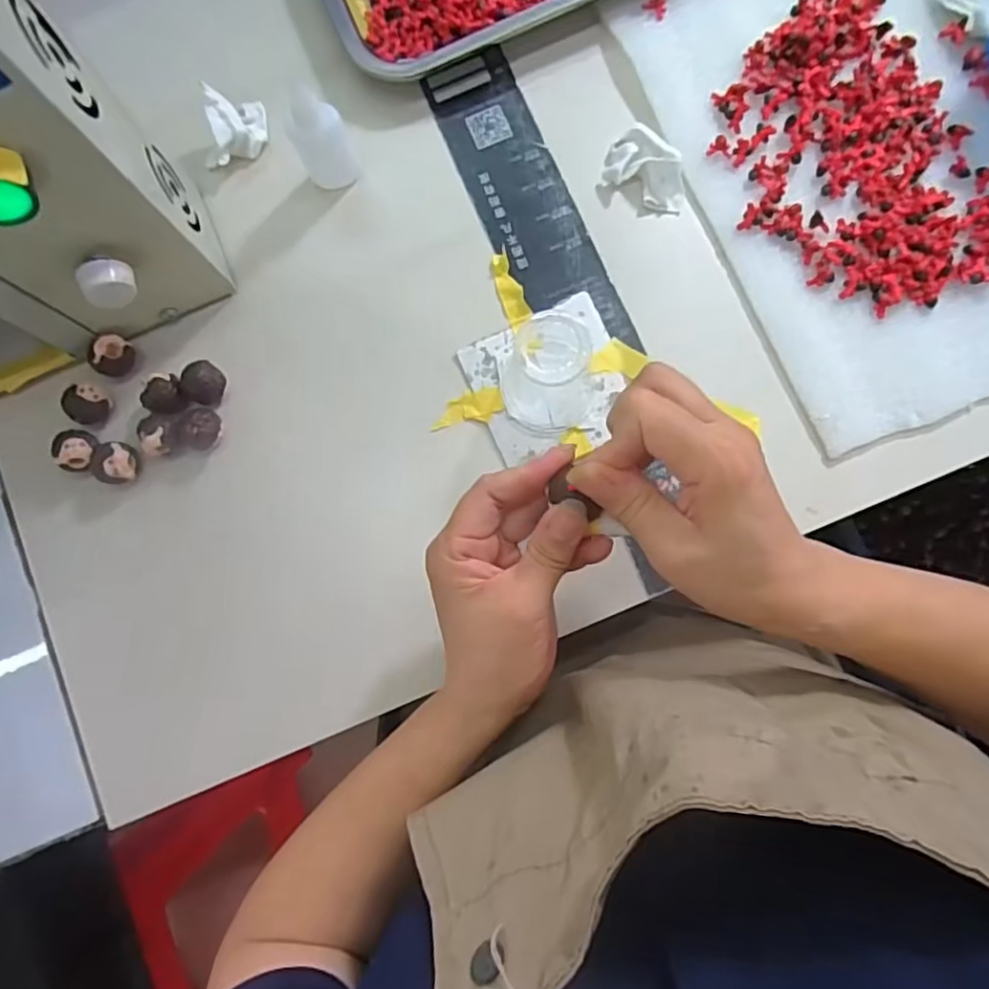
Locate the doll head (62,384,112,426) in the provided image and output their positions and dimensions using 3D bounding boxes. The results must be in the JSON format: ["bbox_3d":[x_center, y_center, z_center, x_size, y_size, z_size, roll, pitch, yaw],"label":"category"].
[{"bbox_3d":[-0.251,-0.055,0.384,0.019,0.023,0.024,20,85,6],"label":"doll head"}]

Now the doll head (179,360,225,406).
[{"bbox_3d":[-0.179,-0.069,0.381,0.023,0.020,0.025,-1,83,4],"label":"doll head"}]

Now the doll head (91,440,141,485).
[{"bbox_3d":[-0.229,-0.018,0.376,0.020,0.021,0.024,-8,82,3],"label":"doll head"}]

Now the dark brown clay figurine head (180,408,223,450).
[{"bbox_3d":[-0.176,-0.039,0.375,0.019,0.026,0.025,20,85,6],"label":"dark brown clay figurine head"}]

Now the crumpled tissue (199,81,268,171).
[{"bbox_3d":[-0.168,-0.238,0.401,0.030,0.029,0.051,14,84,6],"label":"crumpled tissue"}]

